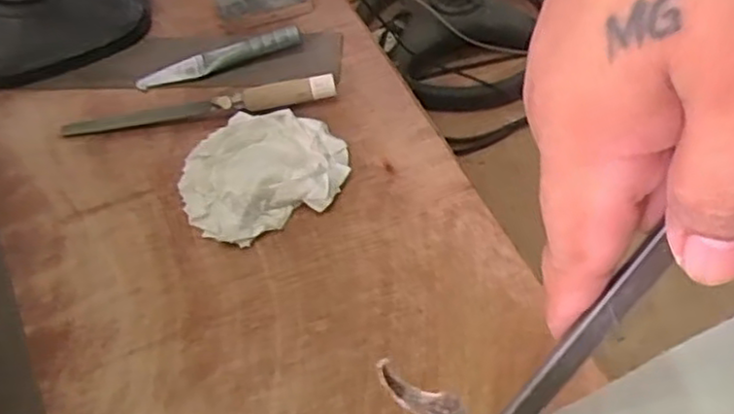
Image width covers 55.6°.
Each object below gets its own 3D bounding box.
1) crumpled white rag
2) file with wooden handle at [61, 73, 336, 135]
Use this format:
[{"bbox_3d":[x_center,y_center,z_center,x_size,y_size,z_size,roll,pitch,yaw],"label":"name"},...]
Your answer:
[{"bbox_3d":[-0.114,-0.043,0.747,0.172,0.029,0.150,-25,56,-13],"label":"crumpled white rag"},{"bbox_3d":[-0.194,-0.118,0.800,0.314,0.028,0.027,-7,54,0],"label":"file with wooden handle"}]

